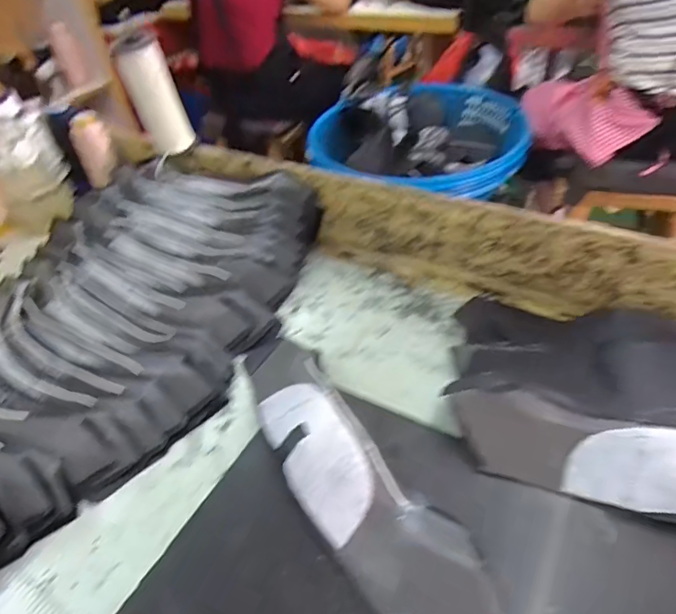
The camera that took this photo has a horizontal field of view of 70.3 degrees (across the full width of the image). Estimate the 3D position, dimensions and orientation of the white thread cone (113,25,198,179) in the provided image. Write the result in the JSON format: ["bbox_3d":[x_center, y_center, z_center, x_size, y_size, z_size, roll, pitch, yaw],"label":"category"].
[{"bbox_3d":[-0.235,-0.271,0.622,0.060,0.150,0.050,-18,43,-10],"label":"white thread cone"}]

